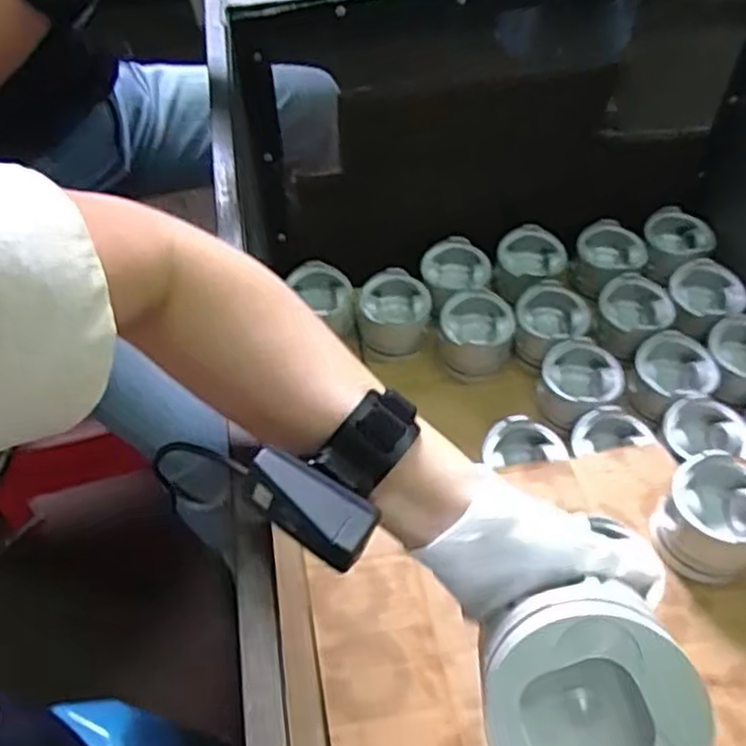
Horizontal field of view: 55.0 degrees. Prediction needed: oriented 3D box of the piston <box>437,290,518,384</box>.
[{"bbox_3d":[0.150,-0.054,1.048,0.103,0.079,0.113,0,53,0],"label":"piston"}]

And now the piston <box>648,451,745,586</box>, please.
[{"bbox_3d":[0.363,0.161,0.771,0.107,0.090,0.113,0,53,0],"label":"piston"}]

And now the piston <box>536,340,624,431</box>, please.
[{"bbox_3d":[0.286,0.020,0.984,0.108,0.076,0.110,0,53,0],"label":"piston"}]

